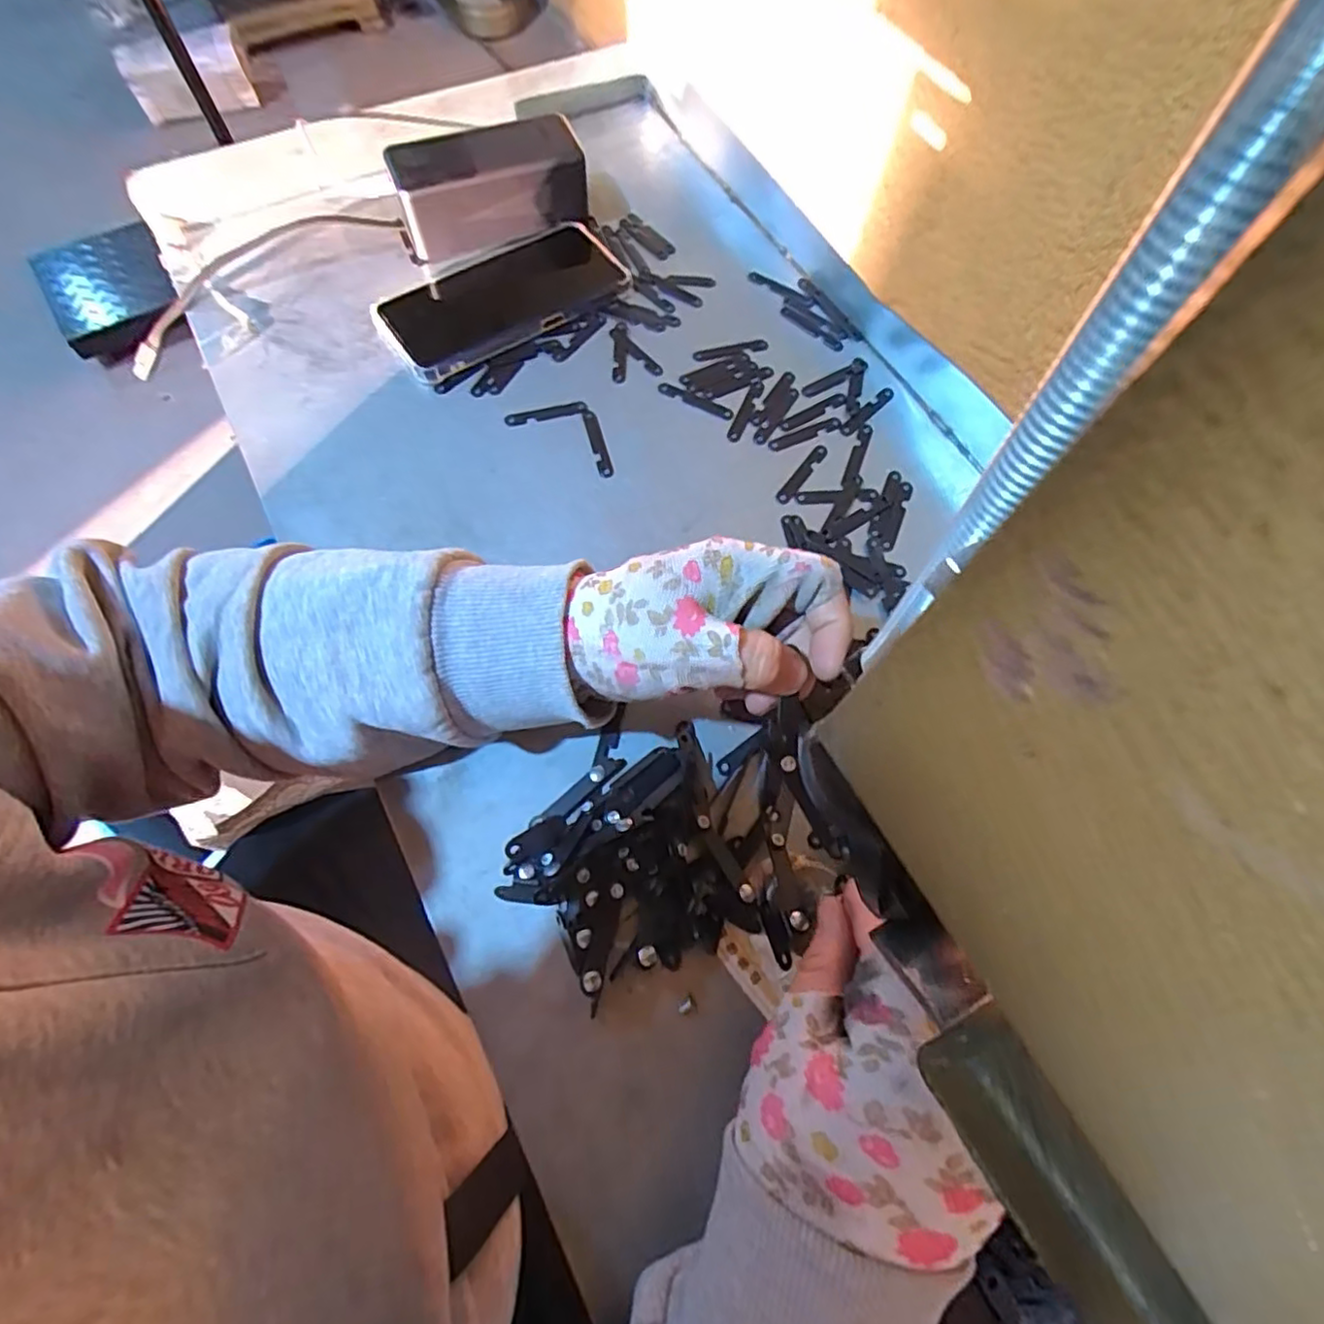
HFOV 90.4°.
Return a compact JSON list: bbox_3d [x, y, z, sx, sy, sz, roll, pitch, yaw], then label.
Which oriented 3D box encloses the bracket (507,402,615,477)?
[{"bbox_3d":[-0.055,-0.147,0.412,0.077,0.004,0.040,30,69,10],"label":"bracket"}]

